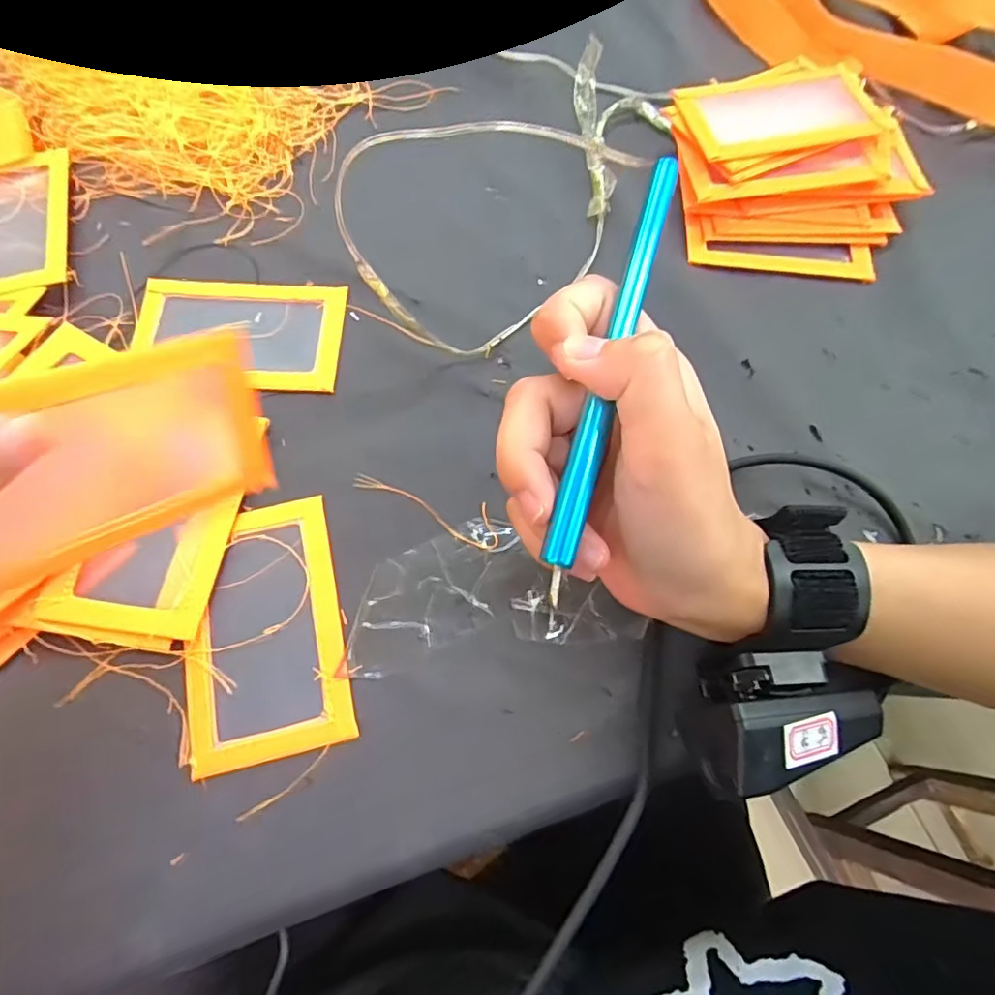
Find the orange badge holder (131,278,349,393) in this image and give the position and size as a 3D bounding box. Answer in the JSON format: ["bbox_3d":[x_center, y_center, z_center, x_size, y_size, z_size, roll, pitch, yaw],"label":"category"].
[{"bbox_3d":[-0.131,-0.085,0.284,0.102,0.005,0.064,3,70,-1],"label":"orange badge holder"}]

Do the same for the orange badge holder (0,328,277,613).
[{"bbox_3d":[-0.123,-0.012,0.175,0.006,0.064,0.106,24,41,28],"label":"orange badge holder"}]

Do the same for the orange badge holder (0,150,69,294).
[{"bbox_3d":[-0.264,-0.146,0.298,0.062,0.007,0.098,-14,71,-7],"label":"orange badge holder"}]

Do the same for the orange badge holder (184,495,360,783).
[{"bbox_3d":[-0.098,0.054,0.233,0.062,0.004,0.102,-13,71,-7],"label":"orange badge holder"}]

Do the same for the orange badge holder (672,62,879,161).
[{"bbox_3d":[0.155,-0.218,0.314,0.103,0.011,0.069,-13,64,-7],"label":"orange badge holder"}]

